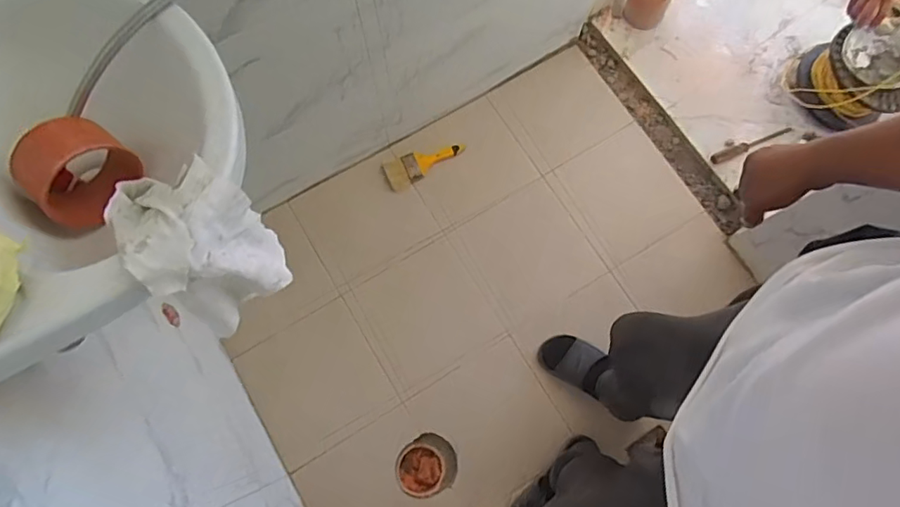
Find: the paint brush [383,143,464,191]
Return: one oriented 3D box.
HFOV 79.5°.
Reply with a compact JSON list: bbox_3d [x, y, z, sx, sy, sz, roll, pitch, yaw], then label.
[{"bbox_3d":[-0.066,-0.233,1.392,0.217,0.017,0.078,-24,78,-7],"label":"paint brush"}]

